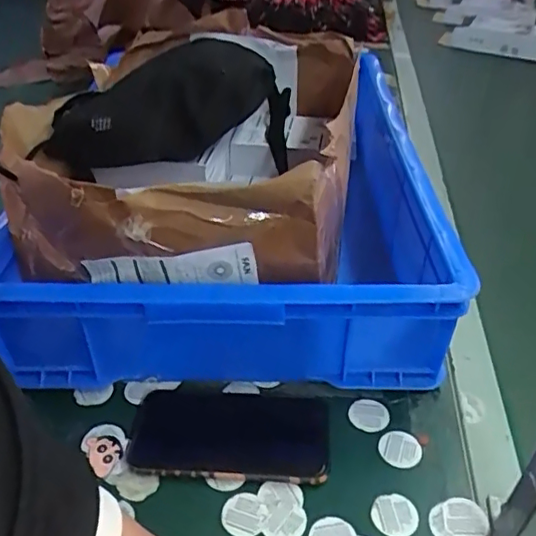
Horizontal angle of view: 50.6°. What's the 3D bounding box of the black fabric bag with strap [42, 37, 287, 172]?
[{"bbox_3d":[-0.104,-0.174,0.623,0.260,0.102,0.143,-2,43,-7],"label":"black fabric bag with strap"}]

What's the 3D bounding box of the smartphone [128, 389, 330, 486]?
[{"bbox_3d":[-0.032,0.142,0.476,0.161,0.013,0.078,3,37,5],"label":"smartphone"}]

